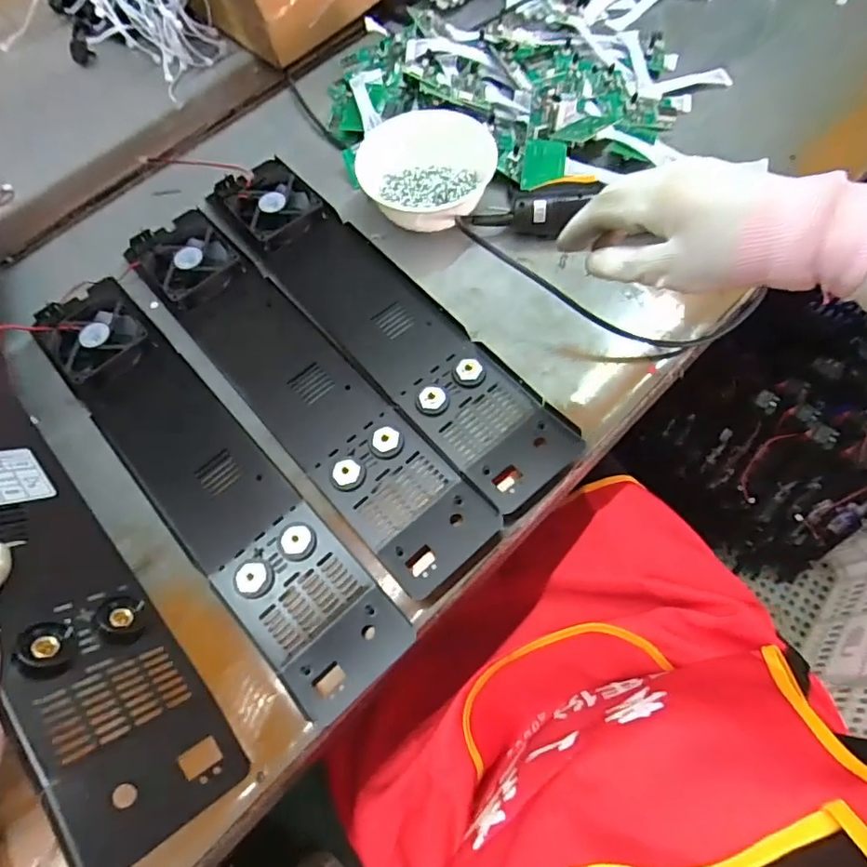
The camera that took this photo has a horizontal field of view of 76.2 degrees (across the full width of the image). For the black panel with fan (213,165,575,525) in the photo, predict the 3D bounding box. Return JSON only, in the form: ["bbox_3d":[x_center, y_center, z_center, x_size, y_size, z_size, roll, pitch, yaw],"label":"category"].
[{"bbox_3d":[-0.059,-0.124,0.539,0.102,0.021,0.477,-38,68,-13],"label":"black panel with fan"}]

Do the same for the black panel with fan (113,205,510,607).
[{"bbox_3d":[-0.133,-0.059,0.518,0.093,0.031,0.474,-39,69,-14],"label":"black panel with fan"}]

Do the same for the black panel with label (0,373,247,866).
[{"bbox_3d":[-0.299,0.040,0.382,0.498,0.101,0.018,46,116,21],"label":"black panel with label"}]

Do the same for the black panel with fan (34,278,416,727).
[{"bbox_3d":[-0.210,0.020,0.478,0.094,0.016,0.476,-40,69,-14],"label":"black panel with fan"}]

